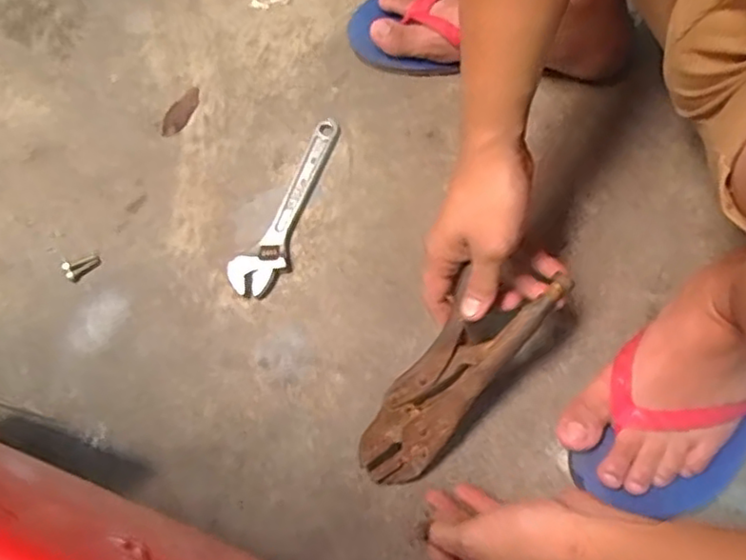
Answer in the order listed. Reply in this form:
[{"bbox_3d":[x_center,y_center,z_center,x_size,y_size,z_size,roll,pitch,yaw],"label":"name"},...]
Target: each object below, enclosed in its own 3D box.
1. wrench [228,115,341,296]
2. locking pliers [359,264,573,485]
[{"bbox_3d":[-0.075,-0.071,0.623,0.044,0.015,0.194,26,74,10],"label":"wrench"},{"bbox_3d":[0.065,0.077,0.519,0.065,0.020,0.217,45,101,15],"label":"locking pliers"}]

